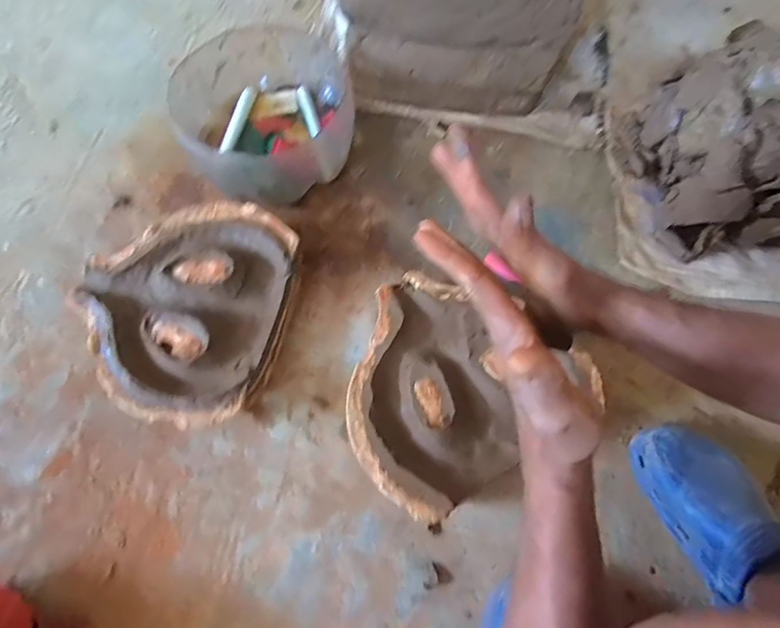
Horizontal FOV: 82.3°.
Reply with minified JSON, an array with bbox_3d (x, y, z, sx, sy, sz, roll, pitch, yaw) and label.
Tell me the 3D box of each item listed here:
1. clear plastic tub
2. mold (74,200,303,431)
[{"bbox_3d":[-0.183,-0.282,0.654,0.220,0.124,0.240,0,68,0],"label":"clear plastic tub"},{"bbox_3d":[-0.261,-0.009,0.570,0.256,0.063,0.278,10,68,4],"label":"mold"}]

